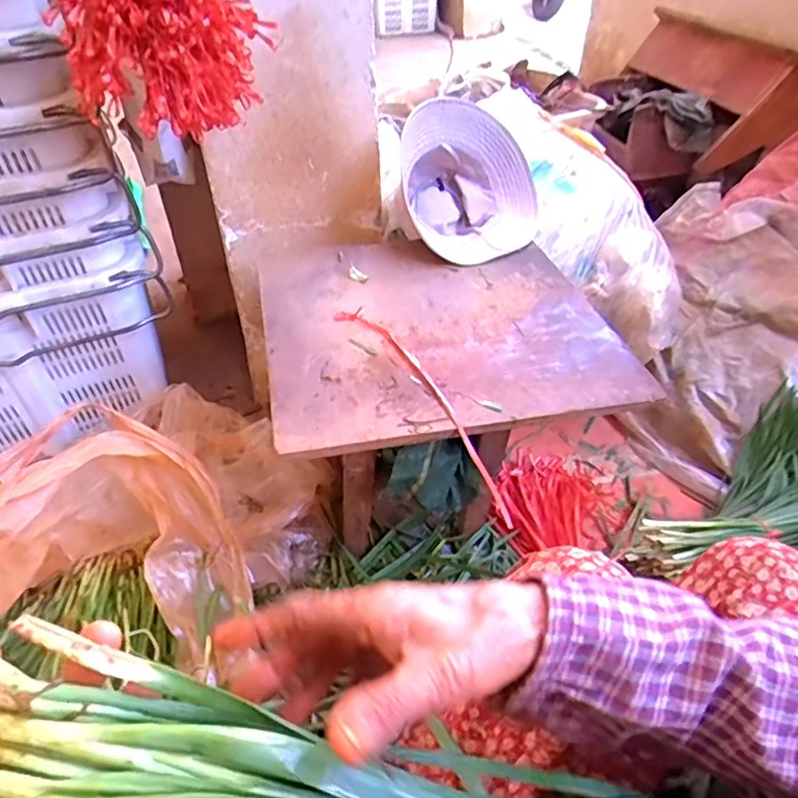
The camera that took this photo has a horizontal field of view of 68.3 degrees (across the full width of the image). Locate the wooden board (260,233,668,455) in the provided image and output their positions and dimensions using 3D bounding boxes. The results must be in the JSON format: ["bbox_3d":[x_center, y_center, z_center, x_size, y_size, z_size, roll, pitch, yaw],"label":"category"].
[{"bbox_3d":[0.057,-0.117,0.800,0.448,0.018,0.462,-4,38,-13],"label":"wooden board"}]

